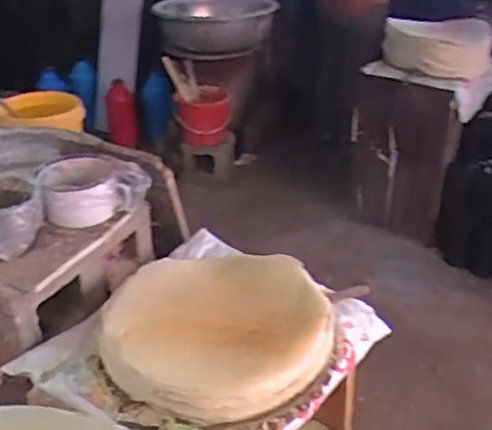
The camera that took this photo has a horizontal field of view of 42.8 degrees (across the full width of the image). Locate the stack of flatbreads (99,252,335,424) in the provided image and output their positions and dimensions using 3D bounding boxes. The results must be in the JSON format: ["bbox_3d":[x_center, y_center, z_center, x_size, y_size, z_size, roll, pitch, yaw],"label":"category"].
[{"bbox_3d":[-0.047,0.174,1.071,0.367,0.067,0.374,-1,30,1],"label":"stack of flatbreads"}]

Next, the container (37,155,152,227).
[{"bbox_3d":[-0.287,-0.047,1.203,0.199,0.087,0.130,-11,31,-17],"label":"container"}]

